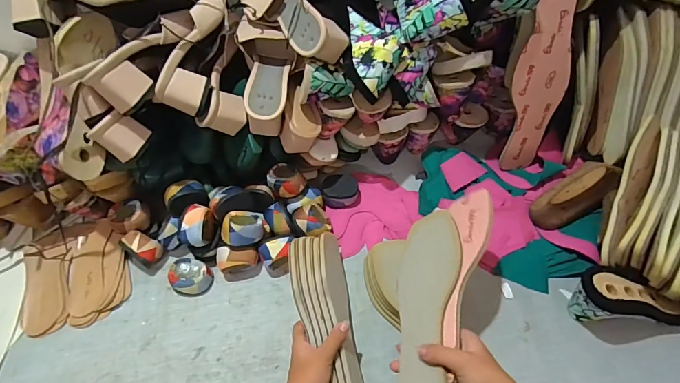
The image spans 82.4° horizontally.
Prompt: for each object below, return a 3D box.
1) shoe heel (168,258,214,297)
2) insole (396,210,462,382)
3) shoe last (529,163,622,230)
[{"bbox_3d":[-0.230,0.131,0.600,0.059,0.041,0.049,8,56,8],"label":"shoe heel"},{"bbox_3d":[0.098,0.139,0.460,0.080,0.010,0.235,-12,56,39],"label":"insole"},{"bbox_3d":[0.373,0.003,0.626,0.159,0.066,0.067,-35,57,9],"label":"shoe last"}]

